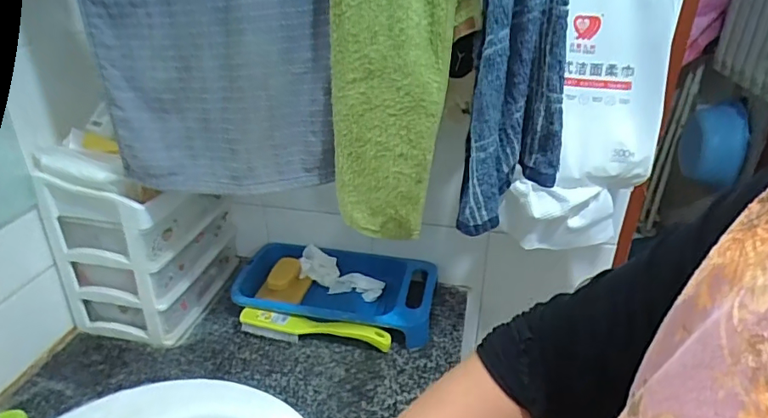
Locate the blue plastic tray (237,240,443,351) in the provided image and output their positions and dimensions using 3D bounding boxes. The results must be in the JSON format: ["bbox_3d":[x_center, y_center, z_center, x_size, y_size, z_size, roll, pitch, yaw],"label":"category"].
[{"bbox_3d":[-0.081,0.131,0.860,0.327,0.058,0.183,7,28,11],"label":"blue plastic tray"}]

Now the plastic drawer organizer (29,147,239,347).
[{"bbox_3d":[-0.367,0.022,0.798,0.173,0.277,0.219,5,28,8],"label":"plastic drawer organizer"}]

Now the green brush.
[{"bbox_3d":[-0.107,0.187,0.775,0.231,0.038,0.029,6,28,10],"label":"green brush"}]

